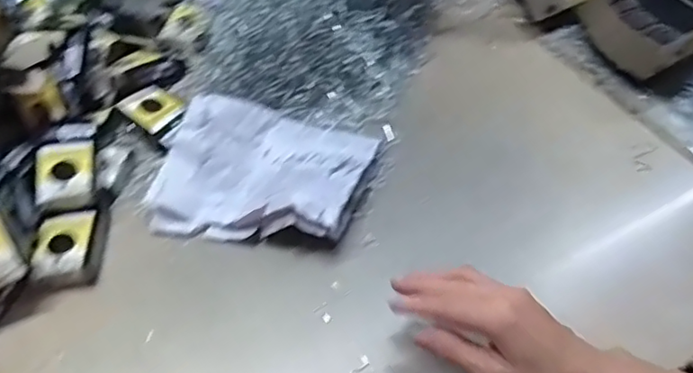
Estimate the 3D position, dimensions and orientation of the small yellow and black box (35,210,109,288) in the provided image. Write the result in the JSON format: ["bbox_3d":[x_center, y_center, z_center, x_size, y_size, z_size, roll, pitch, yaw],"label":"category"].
[{"bbox_3d":[-0.247,0.052,0.521,0.049,0.026,0.072,-9,50,-4],"label":"small yellow and black box"}]

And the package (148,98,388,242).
[{"bbox_3d":[-0.078,-0.024,0.557,0.198,0.037,0.155,7,50,9],"label":"package"}]

